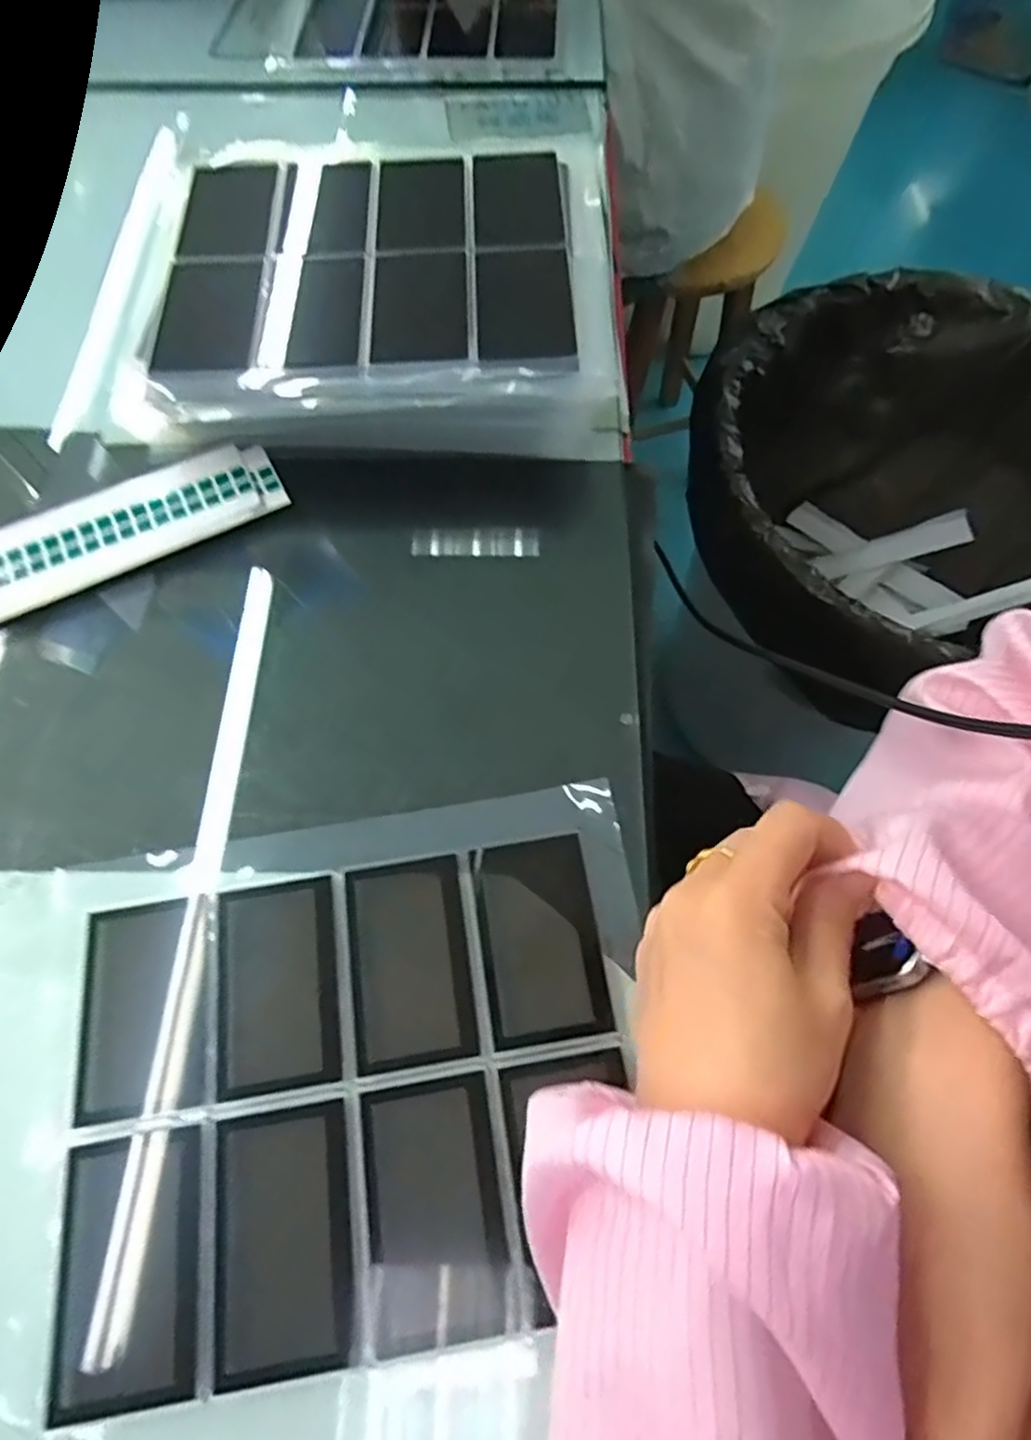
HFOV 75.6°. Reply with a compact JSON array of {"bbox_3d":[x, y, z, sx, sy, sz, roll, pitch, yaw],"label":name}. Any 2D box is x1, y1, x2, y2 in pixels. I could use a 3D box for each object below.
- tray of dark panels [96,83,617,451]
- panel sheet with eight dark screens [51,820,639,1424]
[{"bbox_3d":[-0.075,-0.277,0.415,0.280,0.072,0.257,2,67,3],"label":"tray of dark panels"},{"bbox_3d":[-0.067,0.150,0.272,0.217,0.009,0.172,-8,66,-3],"label":"panel sheet with eight dark screens"}]

